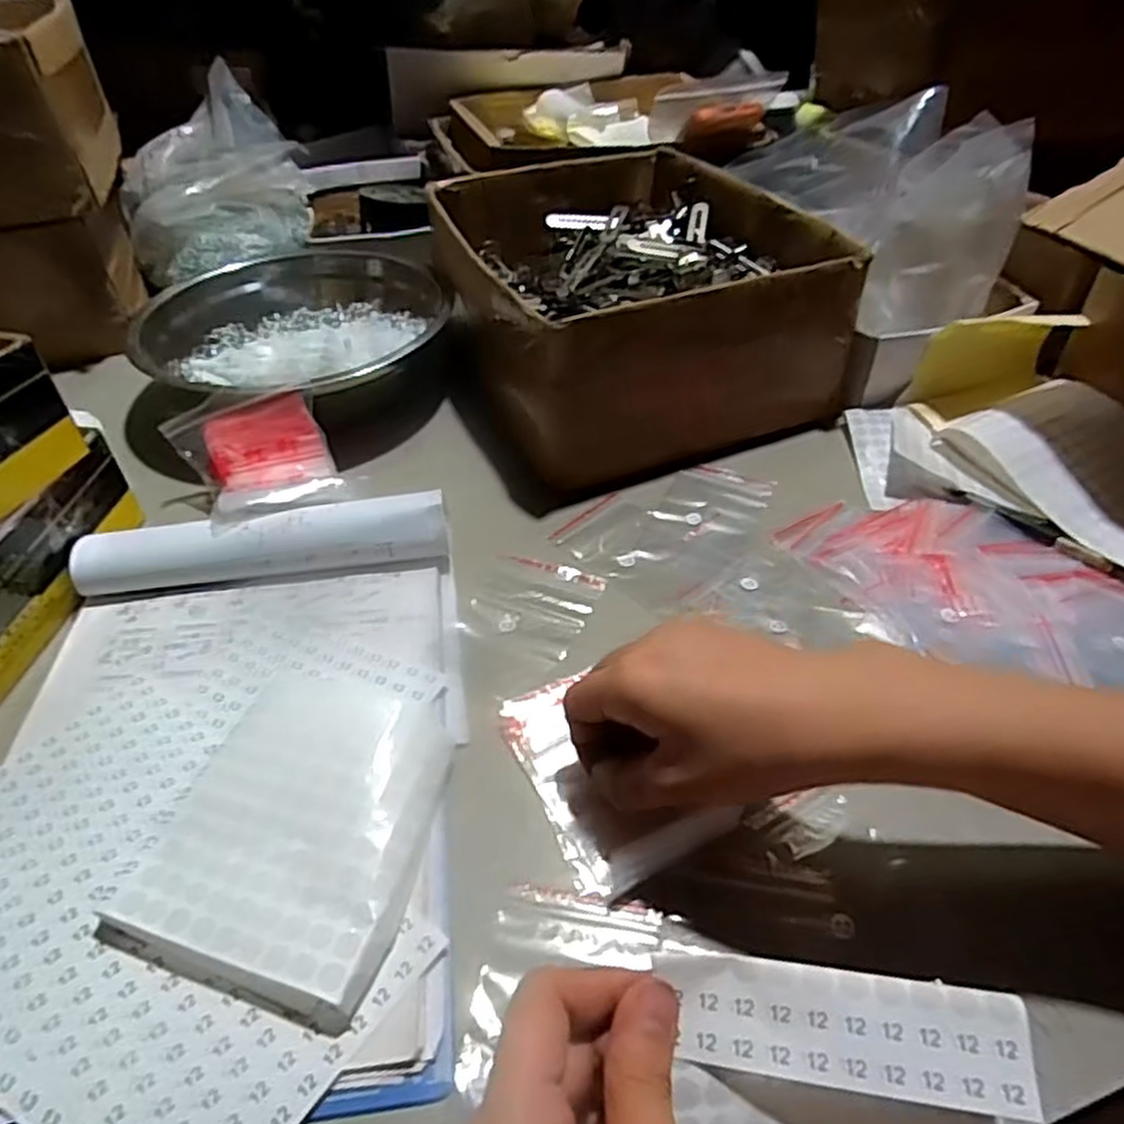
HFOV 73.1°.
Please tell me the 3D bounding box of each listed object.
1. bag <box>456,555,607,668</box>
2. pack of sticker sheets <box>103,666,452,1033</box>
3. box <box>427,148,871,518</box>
[{"bbox_3d":[-0.019,0.027,0.462,0.071,0.005,0.076,14,45,17],"label":"bag"},{"bbox_3d":[-0.115,0.108,0.342,0.117,0.023,0.149,10,44,12],"label":"pack of sticker sheets"},{"bbox_3d":[0.054,-0.223,0.636,0.265,0.125,0.312,-14,44,-13],"label":"box"}]

